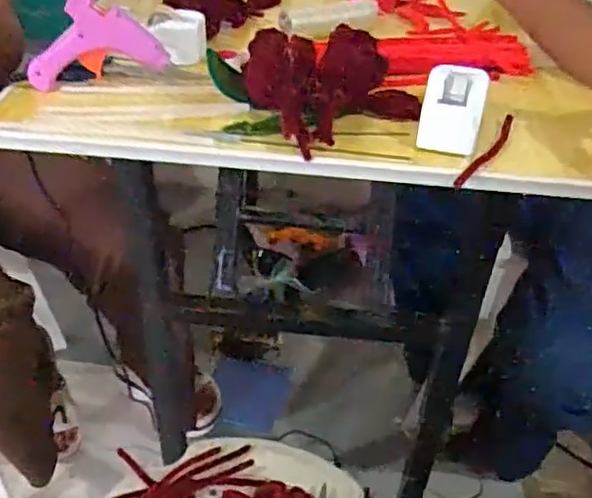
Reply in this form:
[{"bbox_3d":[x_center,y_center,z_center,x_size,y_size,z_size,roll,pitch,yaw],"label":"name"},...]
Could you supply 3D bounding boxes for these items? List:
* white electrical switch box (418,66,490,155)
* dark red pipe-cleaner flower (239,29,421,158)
[{"bbox_3d":[0.141,-0.128,0.586,0.052,0.043,0.093,13,40,11],"label":"white electrical switch box"},{"bbox_3d":[0.029,-0.156,0.595,0.140,0.063,0.117,-26,48,-31],"label":"dark red pipe-cleaner flower"}]

